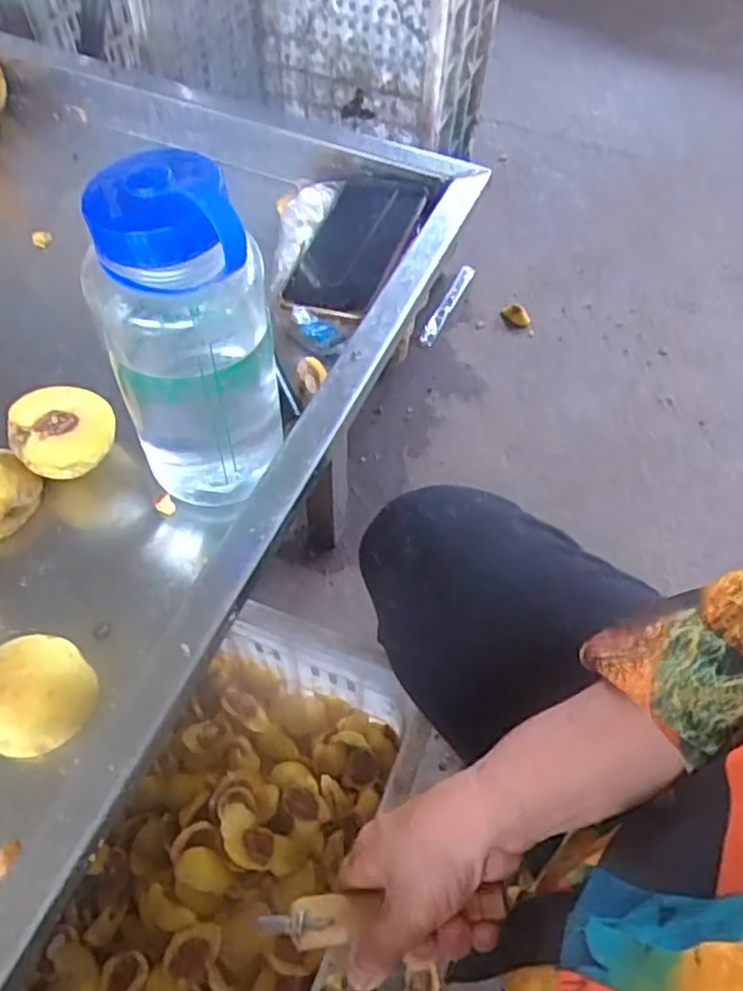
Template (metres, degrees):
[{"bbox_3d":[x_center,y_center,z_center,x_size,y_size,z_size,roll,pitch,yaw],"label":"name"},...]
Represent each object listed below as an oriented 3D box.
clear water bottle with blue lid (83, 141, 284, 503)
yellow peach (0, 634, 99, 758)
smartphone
[{"bbox_3d":[-0.101,-0.088,0.397,0.089,0.193,0.077,-6,56,-6],"label":"clear water bottle with blue lid"},{"bbox_3d":[-0.187,0.109,0.390,0.063,0.033,0.056,-37,65,-24],"label":"yellow peach"},{"bbox_3d":[-0.012,-0.210,0.584,0.081,0.012,0.165,15,57,8],"label":"smartphone"}]

